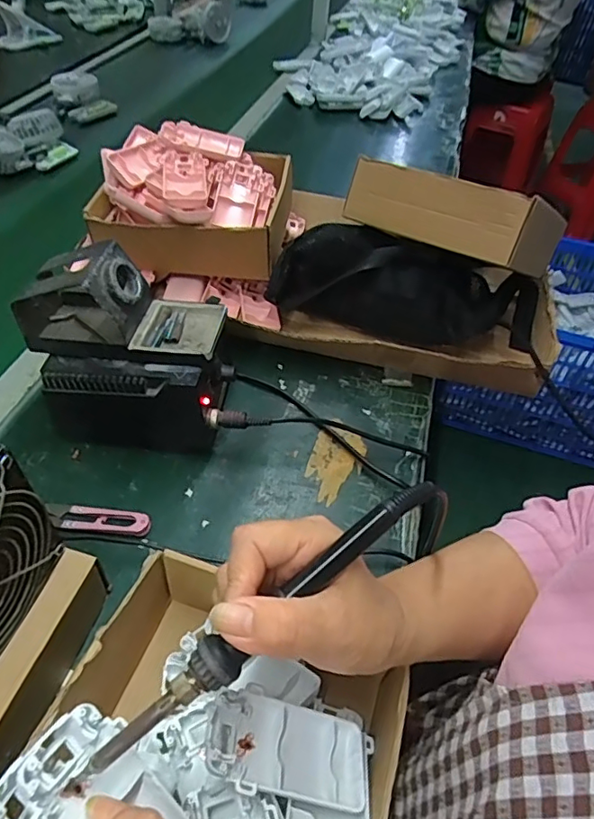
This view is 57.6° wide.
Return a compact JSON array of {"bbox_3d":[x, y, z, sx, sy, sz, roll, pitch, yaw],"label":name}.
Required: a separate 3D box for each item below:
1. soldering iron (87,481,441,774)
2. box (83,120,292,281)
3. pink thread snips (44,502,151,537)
[{"bbox_3d":[-0.008,0.093,0.253,0.197,0.014,0.018,-37,58,-15],"label":"soldering iron"},{"bbox_3d":[-0.124,-0.253,0.656,0.211,0.112,0.183,7,46,2],"label":"box"},{"bbox_3d":[-0.168,0.092,0.452,0.091,0.009,0.025,8,46,3],"label":"pink thread snips"}]

